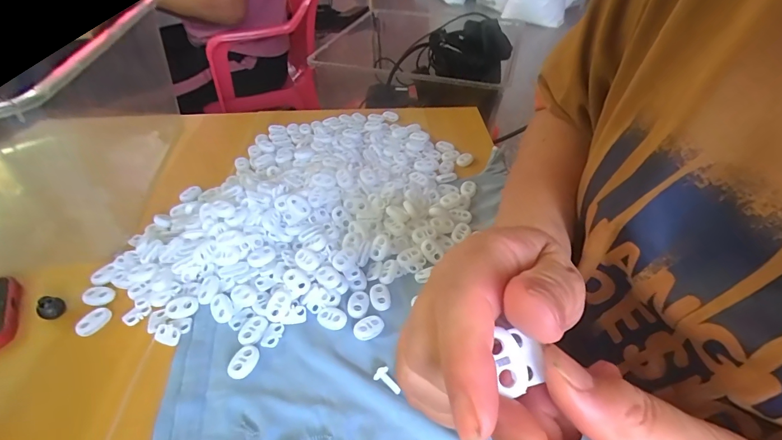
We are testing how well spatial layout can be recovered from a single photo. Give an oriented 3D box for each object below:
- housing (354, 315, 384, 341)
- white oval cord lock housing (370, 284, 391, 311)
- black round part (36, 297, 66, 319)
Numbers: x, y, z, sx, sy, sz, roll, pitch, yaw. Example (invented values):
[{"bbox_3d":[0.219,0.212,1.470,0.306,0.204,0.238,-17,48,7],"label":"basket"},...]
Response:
[{"bbox_3d":[-0.015,0.074,0.264,0.021,0.005,0.015,-17,45,-18],"label":"housing"},{"bbox_3d":[-0.008,0.056,0.284,0.015,0.004,0.022,-10,43,-11],"label":"white oval cord lock housing"},{"bbox_3d":[-0.251,0.064,0.280,0.015,0.011,0.015,0,42,0],"label":"black round part"}]

